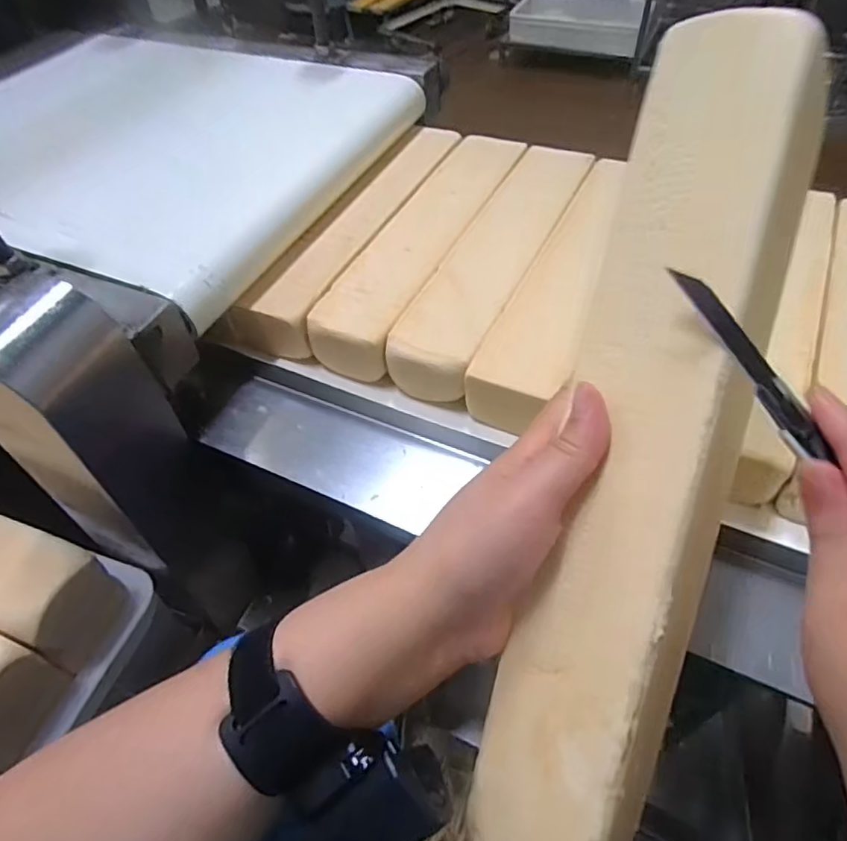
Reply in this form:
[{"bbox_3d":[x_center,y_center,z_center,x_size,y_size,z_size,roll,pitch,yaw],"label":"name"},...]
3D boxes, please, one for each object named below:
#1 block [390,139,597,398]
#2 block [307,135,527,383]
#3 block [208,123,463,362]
[{"bbox_3d":[0.078,-0.160,0.577,0.075,0.050,0.359,20,54,18],"label":"block"},{"bbox_3d":[0.007,-0.184,0.603,0.077,0.054,0.354,19,54,18],"label":"block"},{"bbox_3d":[-0.061,-0.197,0.622,0.078,0.058,0.362,21,55,20],"label":"block"}]

